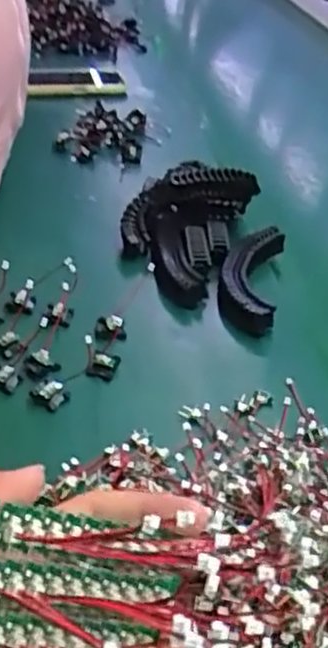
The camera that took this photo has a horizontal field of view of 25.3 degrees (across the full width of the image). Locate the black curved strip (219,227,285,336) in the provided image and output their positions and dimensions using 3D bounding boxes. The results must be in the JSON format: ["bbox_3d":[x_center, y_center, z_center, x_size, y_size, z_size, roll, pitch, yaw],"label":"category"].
[{"bbox_3d":[0.077,-0.042,0.652,0.050,0.027,0.143,11,35,7],"label":"black curved strip"}]

